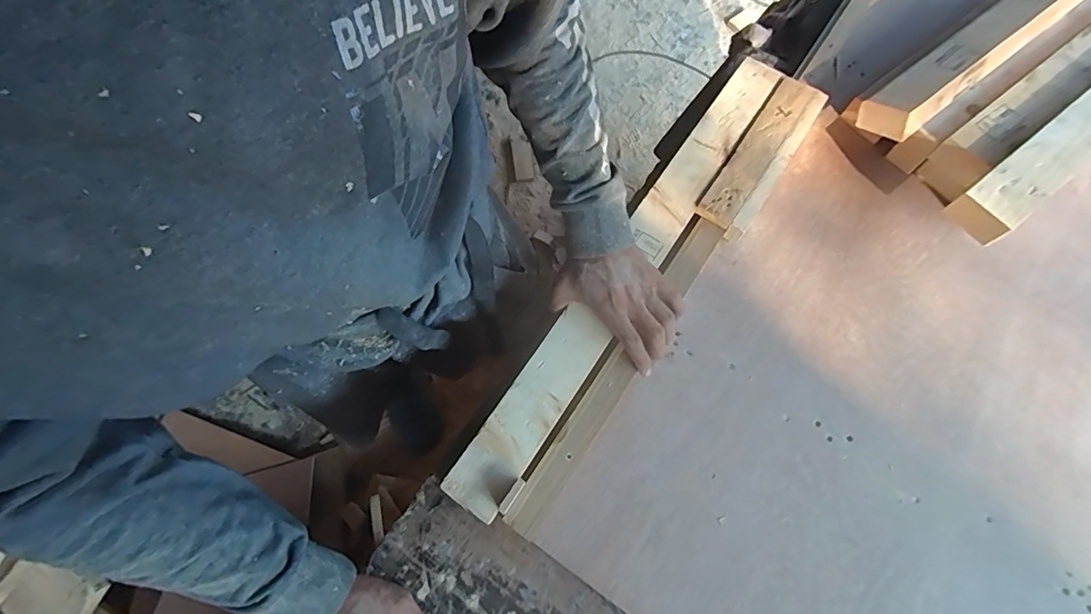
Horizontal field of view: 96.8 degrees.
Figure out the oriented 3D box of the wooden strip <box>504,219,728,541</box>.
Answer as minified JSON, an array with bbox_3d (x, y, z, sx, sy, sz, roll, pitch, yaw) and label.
[{"bbox_3d":[0.088,0.058,0.541,0.041,0.023,0.417,33,72,10],"label":"wooden strip"}]

